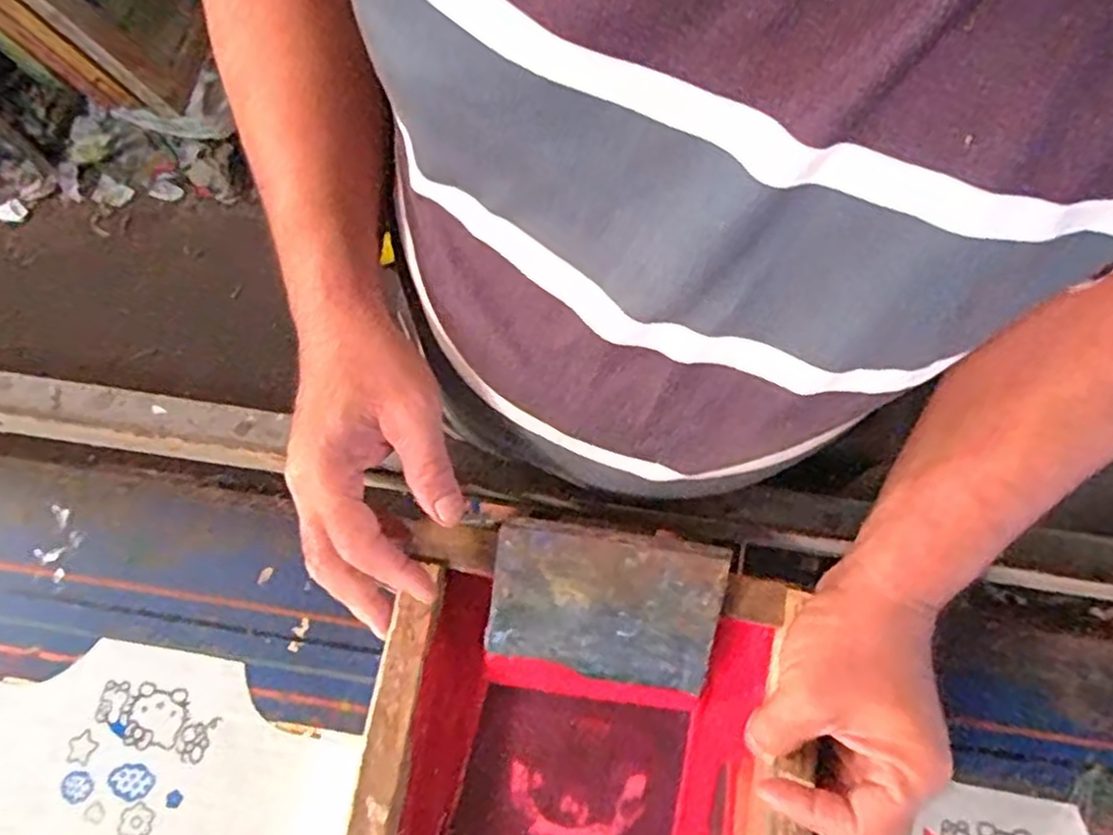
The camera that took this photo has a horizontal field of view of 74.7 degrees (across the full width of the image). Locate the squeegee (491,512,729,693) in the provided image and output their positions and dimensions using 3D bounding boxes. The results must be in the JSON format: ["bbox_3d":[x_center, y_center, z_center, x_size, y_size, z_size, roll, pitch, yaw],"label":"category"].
[{"bbox_3d":[0.026,0.105,0.404,0.123,0.007,0.096,9,113,2],"label":"squeegee"}]

